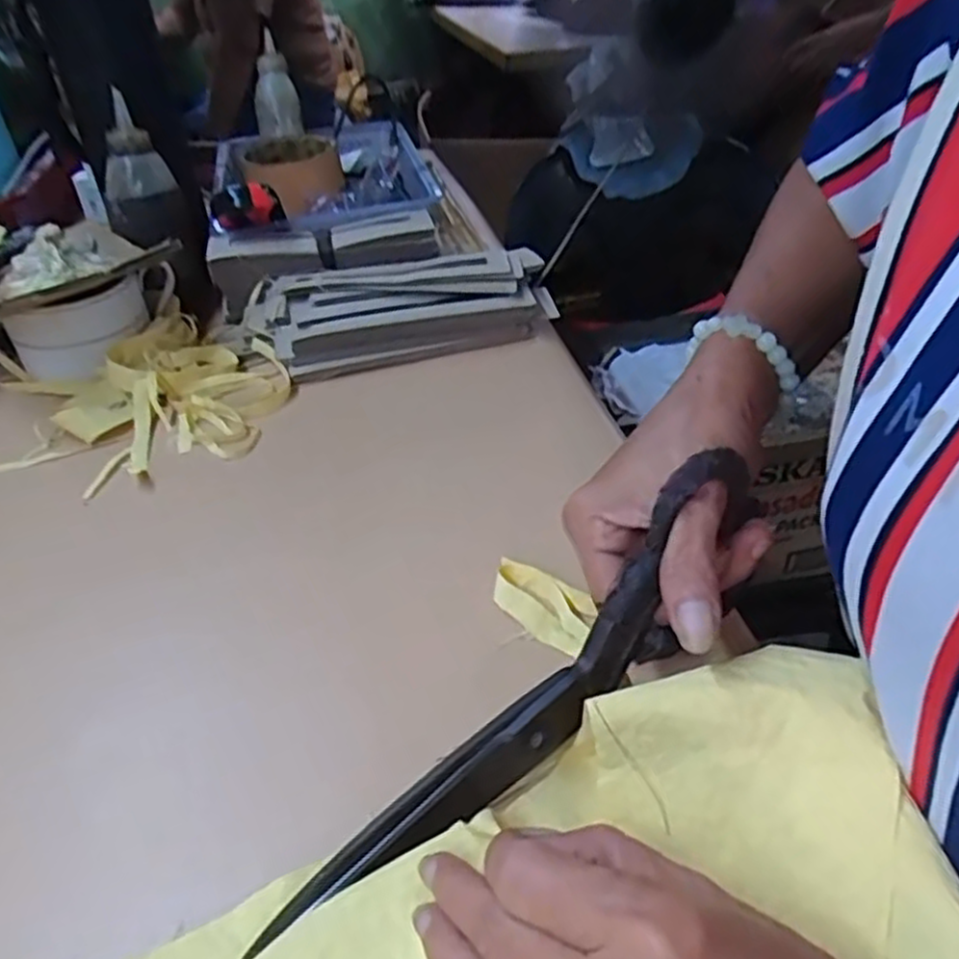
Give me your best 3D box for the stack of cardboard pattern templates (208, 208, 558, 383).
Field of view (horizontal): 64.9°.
[{"bbox_3d":[-0.070,-0.135,0.520,0.215,0.030,0.130,-14,58,-5],"label":"stack of cardboard pattern templates"}]

